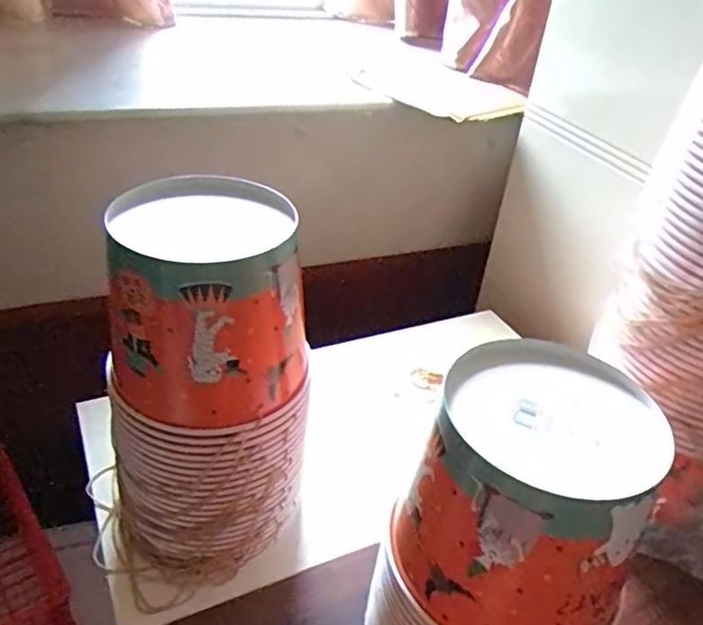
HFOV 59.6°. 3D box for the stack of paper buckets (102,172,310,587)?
[{"bbox_3d":[-0.121,0.060,0.494,0.148,0.288,0.148,-12,39,-25],"label":"stack of paper buckets"}]

